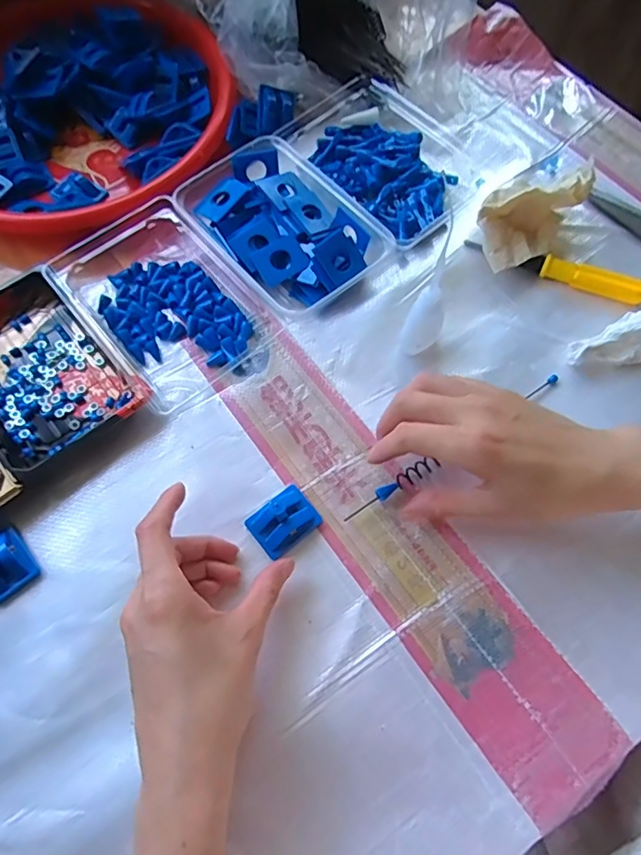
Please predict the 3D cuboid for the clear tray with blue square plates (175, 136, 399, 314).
[{"bbox_3d":[-0.035,-0.166,0.443,0.111,0.034,0.155,-36,72,-12],"label":"clear tray with blue square plates"}]

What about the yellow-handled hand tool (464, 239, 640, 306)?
[{"bbox_3d":[0.188,-0.128,0.428,0.142,0.019,0.014,21,70,10],"label":"yellow-handled hand tool"}]

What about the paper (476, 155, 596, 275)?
[{"bbox_3d":[0.168,-0.174,0.429,0.065,0.057,0.113,31,72,13],"label":"paper"}]

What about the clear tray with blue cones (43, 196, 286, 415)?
[{"bbox_3d":[-0.133,-0.109,0.426,0.119,0.028,0.178,-40,73,-14],"label":"clear tray with blue cones"}]

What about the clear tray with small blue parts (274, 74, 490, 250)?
[{"bbox_3d":[0.051,-0.247,0.478,0.113,0.033,0.183,-41,73,-14],"label":"clear tray with small blue parts"}]

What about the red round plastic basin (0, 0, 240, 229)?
[{"bbox_3d":[-0.231,-0.295,0.491,0.295,0.045,0.271,-21,69,-7],"label":"red round plastic basin"}]

